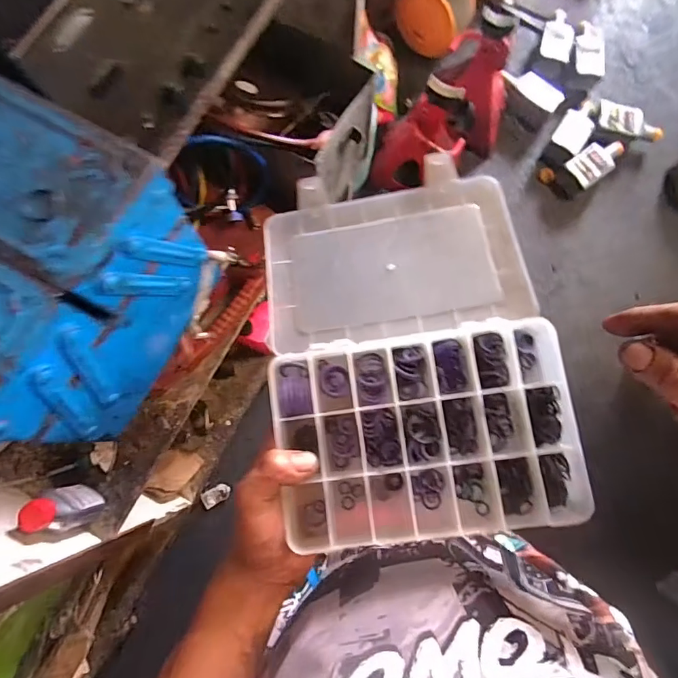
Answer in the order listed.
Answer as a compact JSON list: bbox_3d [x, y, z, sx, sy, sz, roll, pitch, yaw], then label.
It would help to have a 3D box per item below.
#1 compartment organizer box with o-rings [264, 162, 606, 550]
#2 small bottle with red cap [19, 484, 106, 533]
[{"bbox_3d":[0.049,0.001,0.337,0.195,0.064,0.277,-7,80,-1],"label":"compartment organizer box with o-rings"},{"bbox_3d":[-0.428,0.264,0.703,0.046,0.141,0.065,-23,81,-3],"label":"small bottle with red cap"}]

